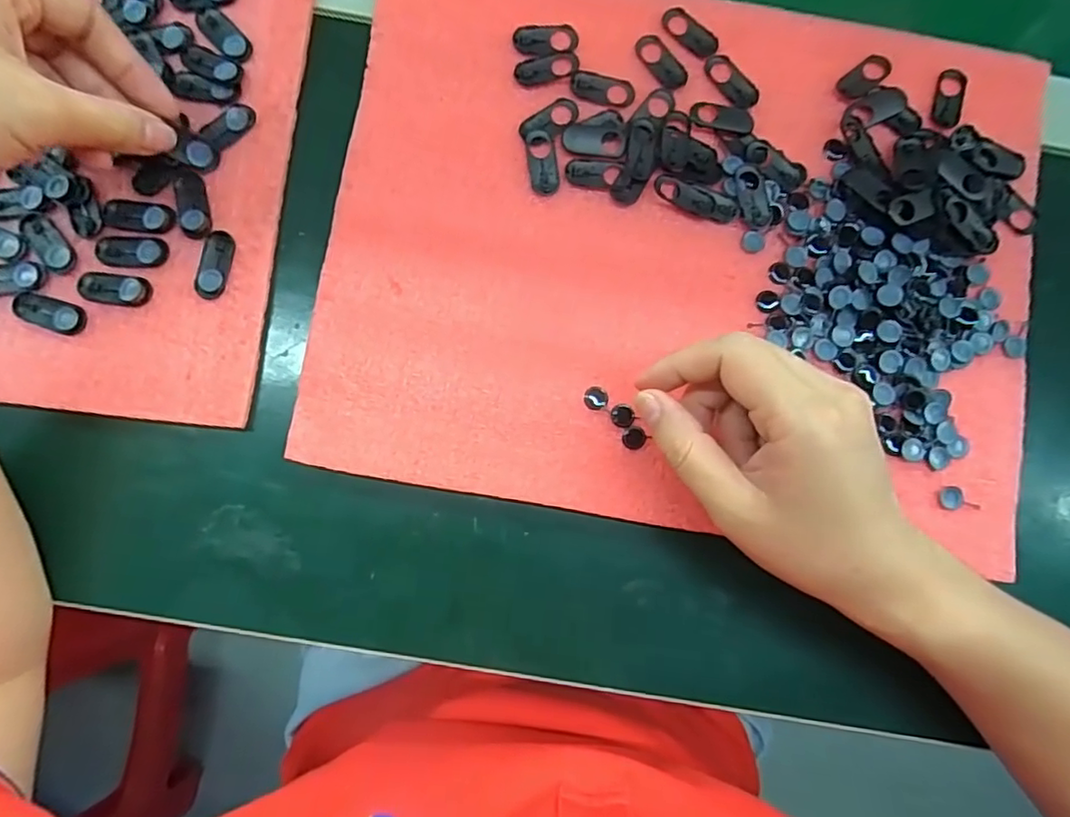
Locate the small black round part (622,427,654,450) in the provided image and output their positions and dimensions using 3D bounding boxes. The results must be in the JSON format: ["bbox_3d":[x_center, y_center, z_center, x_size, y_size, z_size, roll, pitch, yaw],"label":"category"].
[{"bbox_3d":[0.046,0.014,0.281,0.010,0.004,0.011,0,84,-2],"label":"small black round part"}]

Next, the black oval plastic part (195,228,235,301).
[{"bbox_3d":[-0.148,-0.066,0.282,0.014,0.004,0.032,10,84,-1],"label":"black oval plastic part"}]

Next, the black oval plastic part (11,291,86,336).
[{"bbox_3d":[-0.220,-0.043,0.276,0.030,0.004,0.015,17,84,0],"label":"black oval plastic part"}]

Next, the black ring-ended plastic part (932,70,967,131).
[{"bbox_3d":[0.209,-0.155,0.307,0.015,0.005,0.034,13,84,-1],"label":"black ring-ended plastic part"}]

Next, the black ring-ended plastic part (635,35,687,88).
[{"bbox_3d":[0.063,-0.173,0.301,0.014,0.004,0.031,-42,87,-5],"label":"black ring-ended plastic part"}]

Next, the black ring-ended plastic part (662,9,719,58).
[{"bbox_3d":[0.078,-0.189,0.305,0.031,0.004,0.014,41,85,2],"label":"black ring-ended plastic part"}]

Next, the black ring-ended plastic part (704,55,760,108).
[{"bbox_3d":[0.099,-0.163,0.303,0.014,0.004,0.032,-44,87,-5],"label":"black ring-ended plastic part"}]

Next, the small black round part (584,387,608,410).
[{"bbox_3d":[0.029,-0.005,0.283,0.011,0.004,0.011,0,84,-2],"label":"small black round part"}]

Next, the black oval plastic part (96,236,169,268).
[{"bbox_3d":[-0.186,-0.073,0.280,0.031,0.004,0.014,0,84,-2],"label":"black oval plastic part"}]

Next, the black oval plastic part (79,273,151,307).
[{"bbox_3d":[-0.192,-0.055,0.279,0.031,0.004,0.014,5,84,-1],"label":"black oval plastic part"}]

